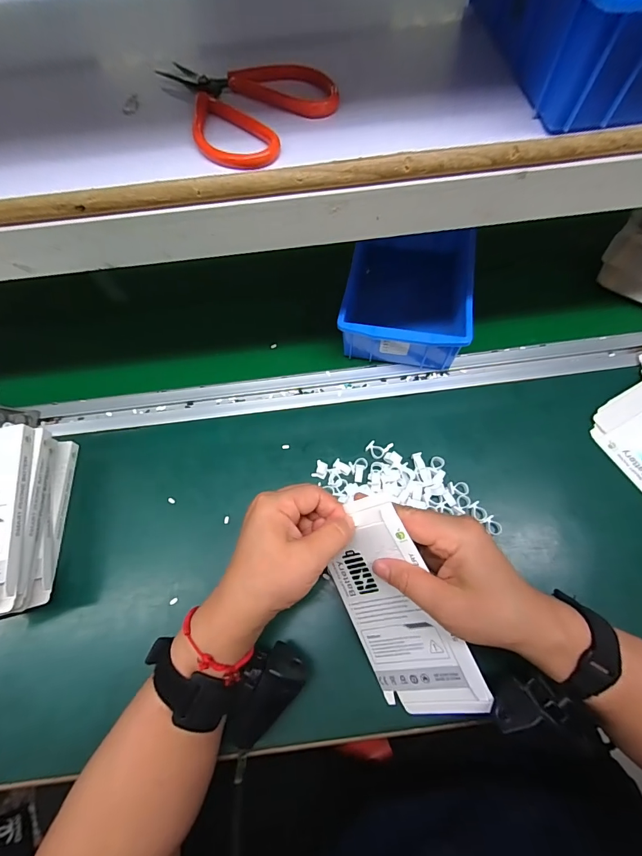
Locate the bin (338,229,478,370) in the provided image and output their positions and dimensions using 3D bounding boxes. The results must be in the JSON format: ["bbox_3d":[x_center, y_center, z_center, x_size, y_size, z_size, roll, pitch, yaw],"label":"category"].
[{"bbox_3d":[0.096,-0.152,0.442,0.132,0.066,0.166,8,67,5],"label":"bin"}]

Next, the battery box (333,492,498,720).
[{"bbox_3d":[0.053,0.139,0.296,0.089,0.013,0.168,-28,84,32],"label":"battery box"}]

